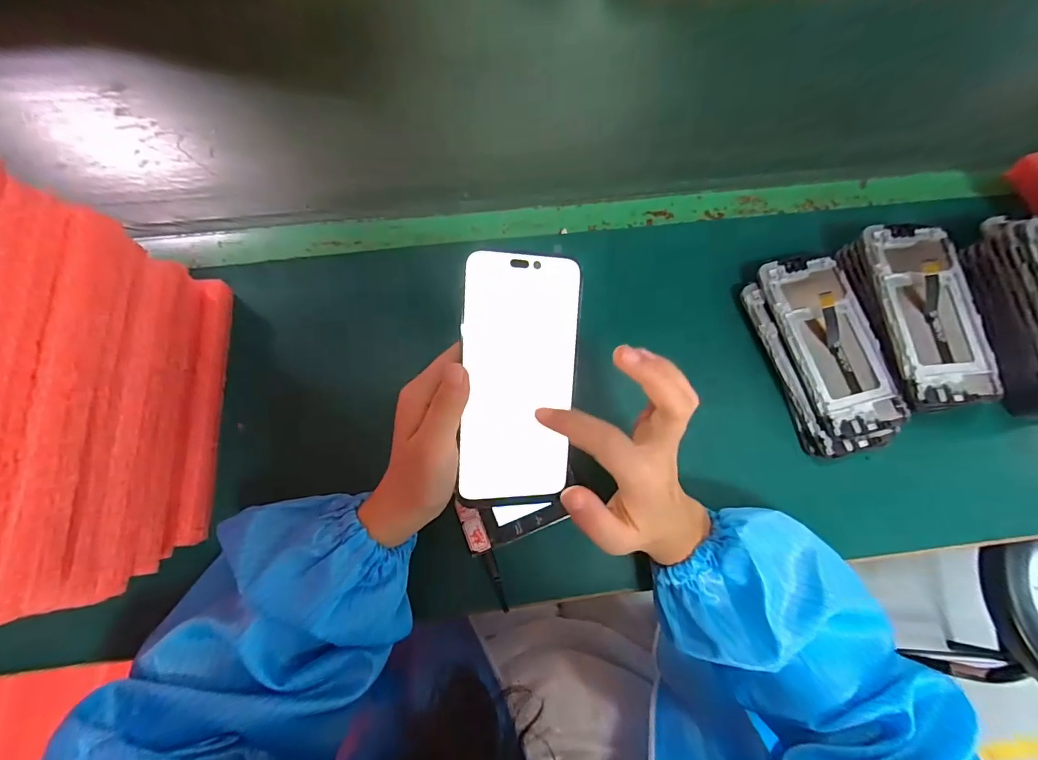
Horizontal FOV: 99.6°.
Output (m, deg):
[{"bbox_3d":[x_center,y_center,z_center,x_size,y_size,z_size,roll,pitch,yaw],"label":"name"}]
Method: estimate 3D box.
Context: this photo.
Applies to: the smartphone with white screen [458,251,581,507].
[{"bbox_3d":[0.000,0.003,0.275,0.072,0.004,0.155,1,100,-16],"label":"smartphone with white screen"}]

